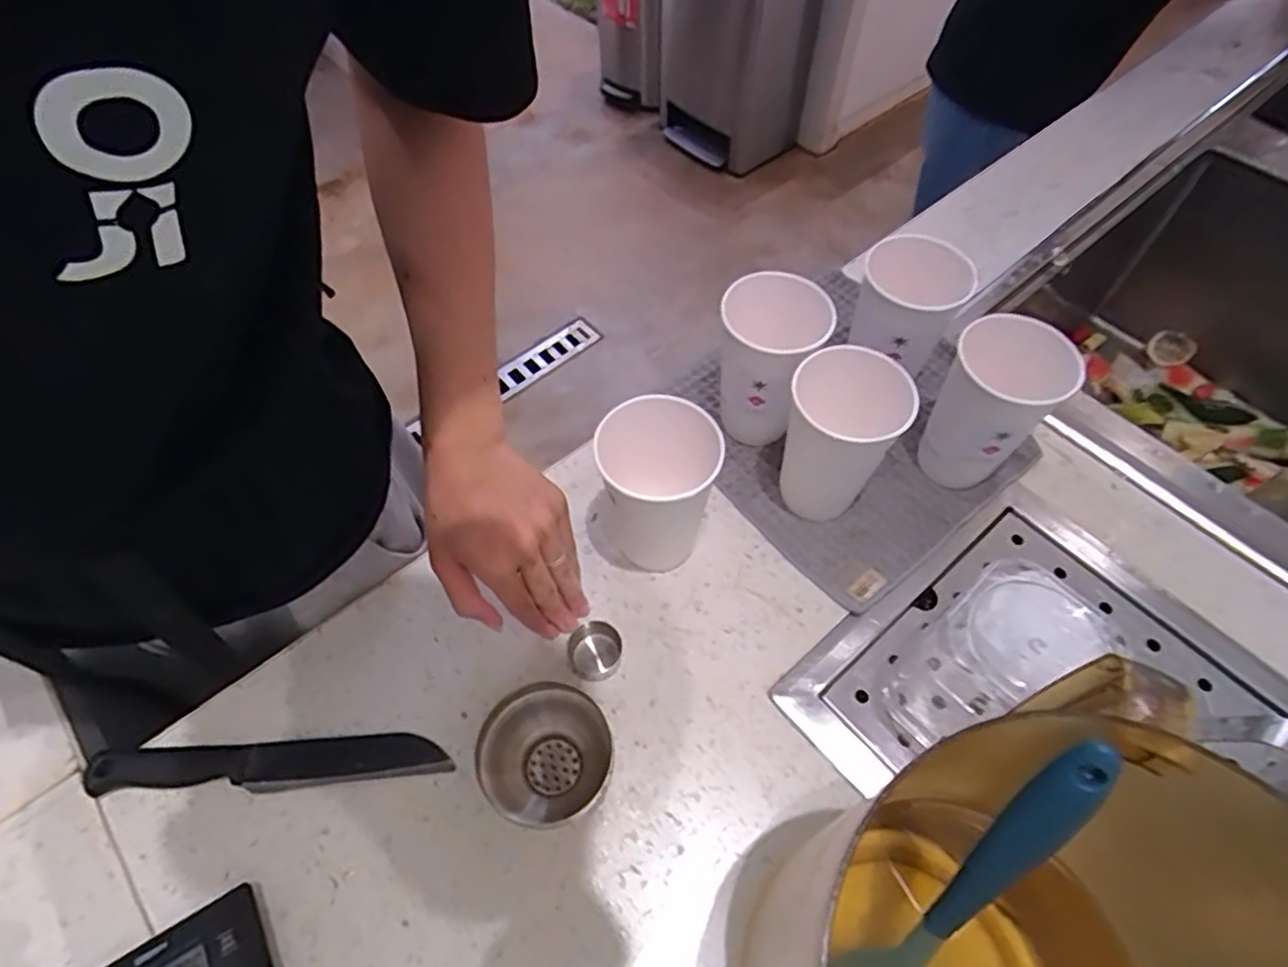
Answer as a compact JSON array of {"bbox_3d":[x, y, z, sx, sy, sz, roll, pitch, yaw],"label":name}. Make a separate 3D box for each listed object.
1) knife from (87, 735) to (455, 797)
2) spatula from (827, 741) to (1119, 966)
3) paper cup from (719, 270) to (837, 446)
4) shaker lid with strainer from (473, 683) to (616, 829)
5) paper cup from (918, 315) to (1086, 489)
[{"bbox_3d":[-0.259,0.197,0.484,0.237,0.017,0.033,-3,57,-3],"label":"knife"},{"bbox_3d":[0.138,0.192,0.306,0.044,0.229,0.020,26,30,16],"label":"spatula"},{"bbox_3d":[0.103,-0.097,0.593,0.080,0.146,0.078,0,56,0],"label":"paper cup"},{"bbox_3d":[-0.062,0.185,0.460,0.083,0.070,0.078,0,56,0],"label":"shaker lid with strainer"},{"bbox_3d":[0.282,-0.061,0.570,0.086,0.145,0.081,0,56,0],"label":"paper cup"}]

